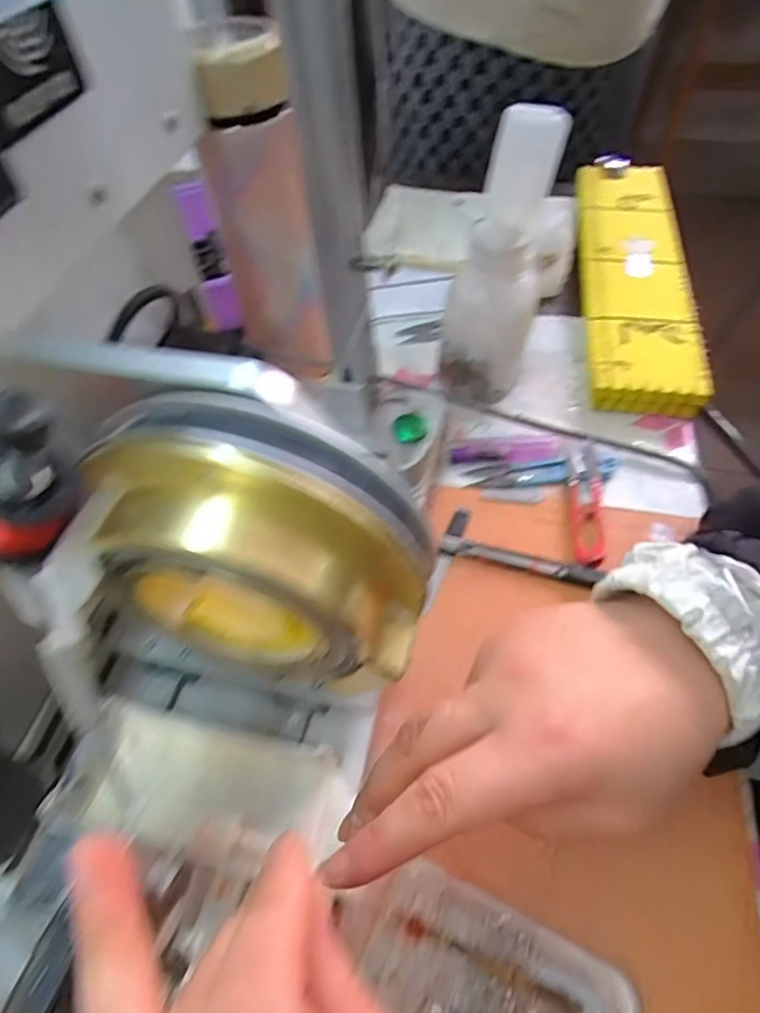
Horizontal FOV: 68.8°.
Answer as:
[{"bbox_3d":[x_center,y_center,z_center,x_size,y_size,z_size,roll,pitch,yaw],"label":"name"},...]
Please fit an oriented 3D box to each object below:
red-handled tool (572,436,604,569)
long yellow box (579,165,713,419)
[{"bbox_3d":[0.138,-0.005,0.368,0.019,0.006,0.103,7,55,9],"label":"red-handled tool"},{"bbox_3d":[0.223,-0.209,0.495,0.081,0.030,0.328,6,54,8],"label":"long yellow box"}]

